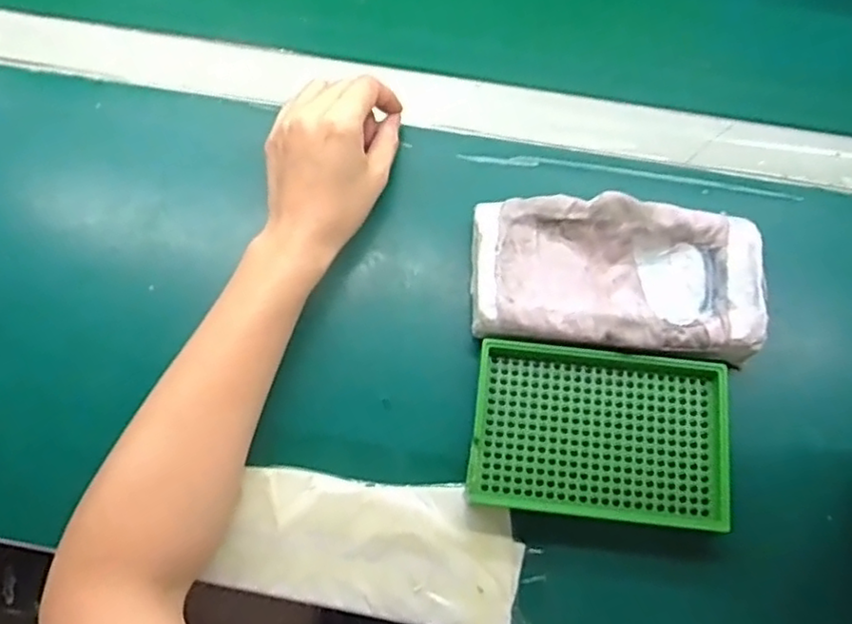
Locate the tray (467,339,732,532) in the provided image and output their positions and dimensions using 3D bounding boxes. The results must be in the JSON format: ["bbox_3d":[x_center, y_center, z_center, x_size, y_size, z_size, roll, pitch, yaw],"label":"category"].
[{"bbox_3d":[0.097,0.068,0.374,0.138,0.022,0.088,6,73,2],"label":"tray"}]

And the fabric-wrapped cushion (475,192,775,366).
[{"bbox_3d":[0.110,-0.018,0.395,0.164,0.041,0.086,5,73,2],"label":"fabric-wrapped cushion"}]

